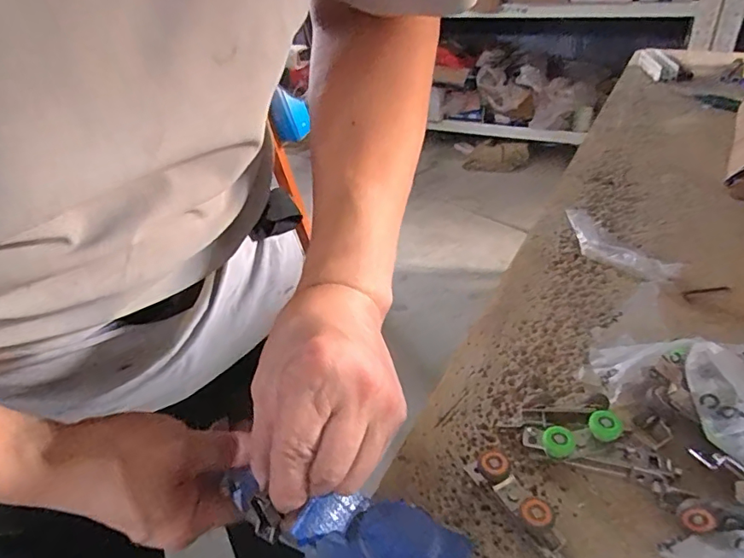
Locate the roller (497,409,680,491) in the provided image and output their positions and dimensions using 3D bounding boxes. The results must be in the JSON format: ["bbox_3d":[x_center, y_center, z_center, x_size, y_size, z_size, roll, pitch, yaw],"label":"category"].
[{"bbox_3d":[0.159,0.118,0.380,0.116,0.035,0.048,8,36,18],"label":"roller"}]

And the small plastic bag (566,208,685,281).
[{"bbox_3d":[0.279,-0.040,0.608,0.058,0.023,0.166,-18,36,-18],"label":"small plastic bag"}]

